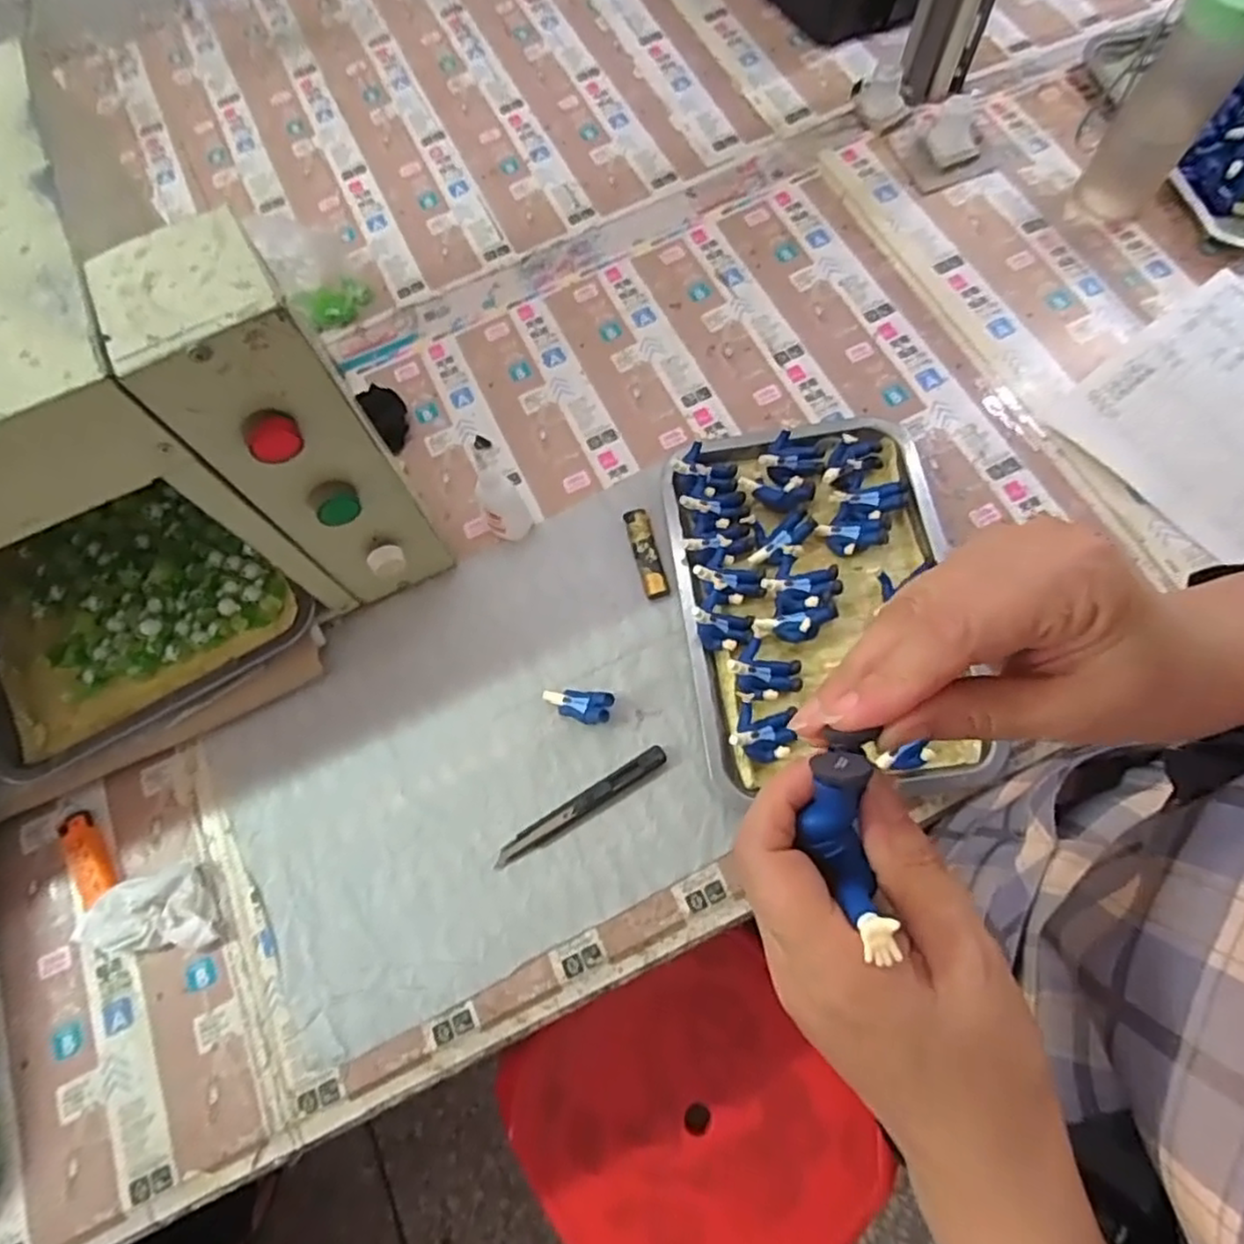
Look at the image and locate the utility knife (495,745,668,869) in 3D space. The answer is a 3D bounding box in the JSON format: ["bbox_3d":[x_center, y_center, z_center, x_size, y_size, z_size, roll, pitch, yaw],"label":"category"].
[{"bbox_3d":[-0.029,0.137,0.517,0.143,0.009,0.017,-31,72,-9],"label":"utility knife"}]

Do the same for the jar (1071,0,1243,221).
[{"bbox_3d":[0.485,-0.458,0.614,0.069,0.173,0.062,32,74,13],"label":"jar"}]

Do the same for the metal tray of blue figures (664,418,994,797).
[{"bbox_3d":[0.149,-0.030,0.553,0.198,0.035,0.302,-5,70,1],"label":"metal tray of blue figures"}]

